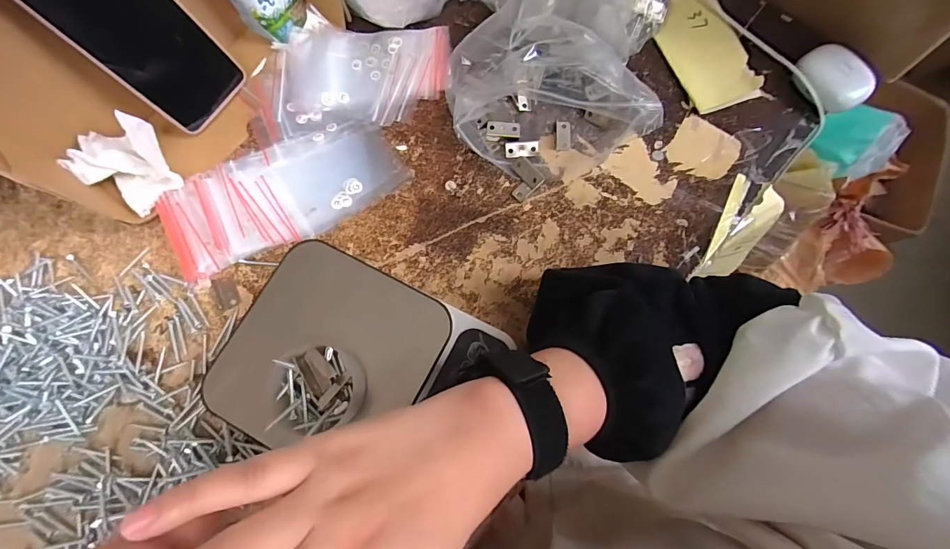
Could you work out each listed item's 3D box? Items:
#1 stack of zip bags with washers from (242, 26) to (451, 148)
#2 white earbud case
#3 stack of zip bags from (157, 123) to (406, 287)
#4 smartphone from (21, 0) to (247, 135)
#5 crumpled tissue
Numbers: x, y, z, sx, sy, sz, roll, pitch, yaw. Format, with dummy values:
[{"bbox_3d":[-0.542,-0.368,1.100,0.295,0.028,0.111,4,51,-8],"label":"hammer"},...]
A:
[{"bbox_3d":[-0.115,-0.187,0.384,0.183,0.012,0.107,-14,75,-3],"label":"stack of zip bags with washers"},{"bbox_3d":[0.311,-0.171,0.360,0.040,0.031,0.060,-22,75,-6],"label":"white earbud case"},{"bbox_3d":[-0.161,-0.074,0.347,0.193,0.019,0.090,-29,76,-7],"label":"stack of zip bags"},{"bbox_3d":[-0.263,-0.192,0.314,0.015,0.162,0.075,28,78,28],"label":"smartphone"},{"bbox_3d":[-0.289,-0.093,0.343,0.082,0.047,0.066,39,78,12],"label":"crumpled tissue"}]

